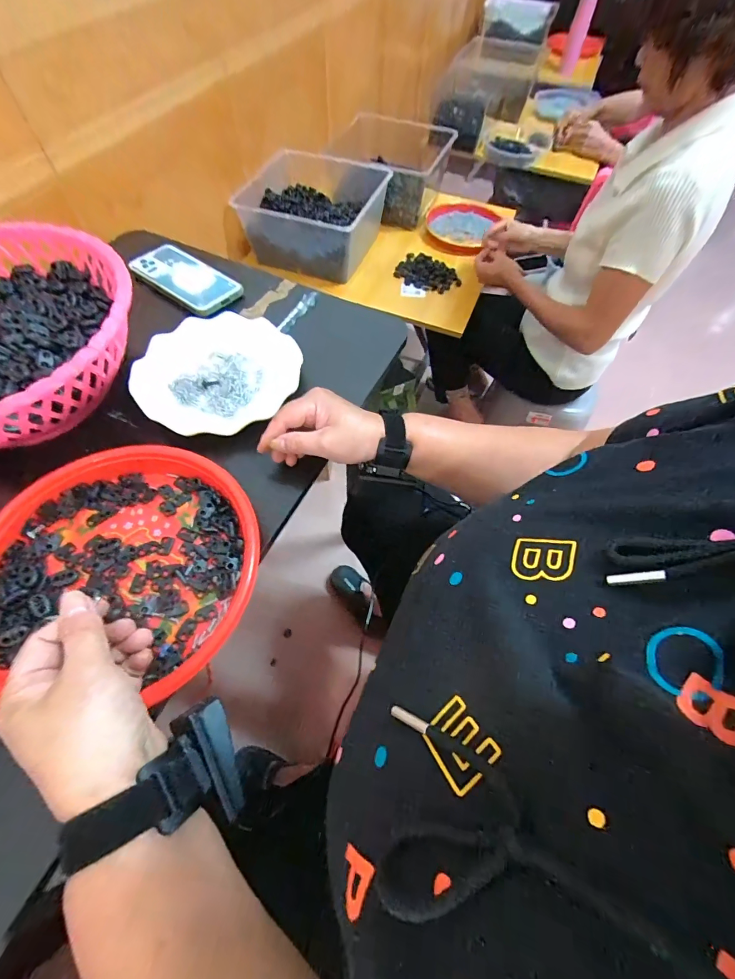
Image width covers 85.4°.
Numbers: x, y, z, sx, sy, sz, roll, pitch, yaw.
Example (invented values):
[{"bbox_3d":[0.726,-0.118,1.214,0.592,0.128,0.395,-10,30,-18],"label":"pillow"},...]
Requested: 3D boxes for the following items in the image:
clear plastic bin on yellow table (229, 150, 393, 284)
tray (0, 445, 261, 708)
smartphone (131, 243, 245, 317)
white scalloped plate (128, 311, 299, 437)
[{"bbox_3d":[-0.138,-0.704,1.019,0.324,0.159,0.351,19,61,8],"label":"clear plastic bin on yellow table"},{"bbox_3d":[-0.226,0.062,0.357,0.241,0.026,0.213,0,60,-3],"label":"tray"},{"bbox_3d":[-0.260,-0.301,0.569,0.155,0.016,0.075,33,64,15],"label":"smartphone"},{"bbox_3d":[-0.174,-0.140,0.475,0.177,0.022,0.181,1,60,-2],"label":"white scalloped plate"}]

